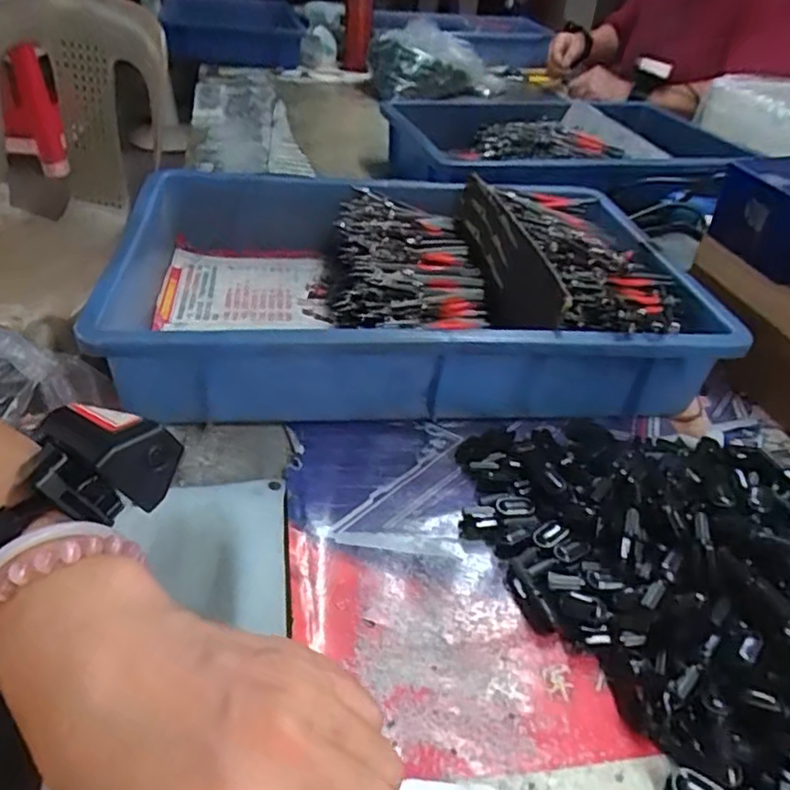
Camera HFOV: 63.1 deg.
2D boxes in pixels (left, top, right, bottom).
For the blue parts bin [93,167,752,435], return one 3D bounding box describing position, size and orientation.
[{"bbox_3d":[0.009,-0.099,0.531,0.425,0.084,0.306,-1,38,-9],"label":"blue parts bin"}]

